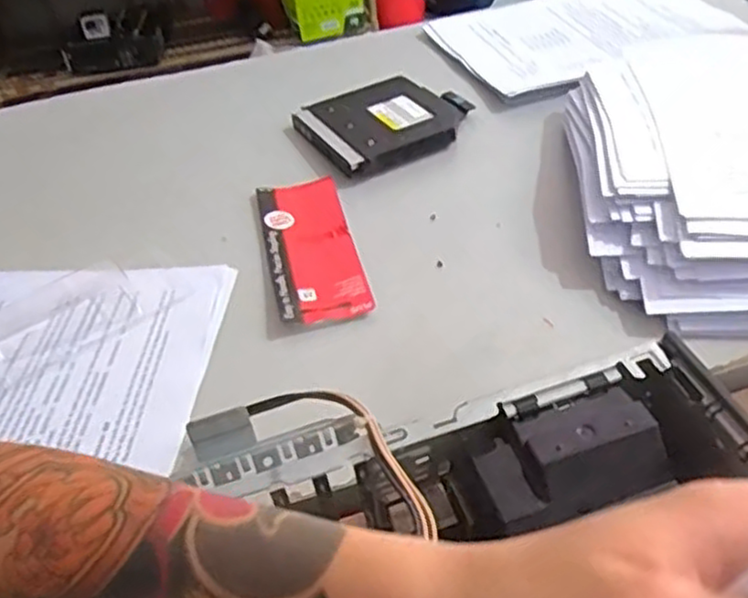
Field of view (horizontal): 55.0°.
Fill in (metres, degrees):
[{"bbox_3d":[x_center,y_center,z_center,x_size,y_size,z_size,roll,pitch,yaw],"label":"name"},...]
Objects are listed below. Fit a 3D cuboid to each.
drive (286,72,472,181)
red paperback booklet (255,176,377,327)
[{"bbox_3d":[0.016,-0.175,0.694,0.154,0.022,0.133,-23,45,-17],"label":"drive"},{"bbox_3d":[-0.052,-0.044,0.577,0.069,0.007,0.180,-13,43,-6],"label":"red paperback booklet"}]

